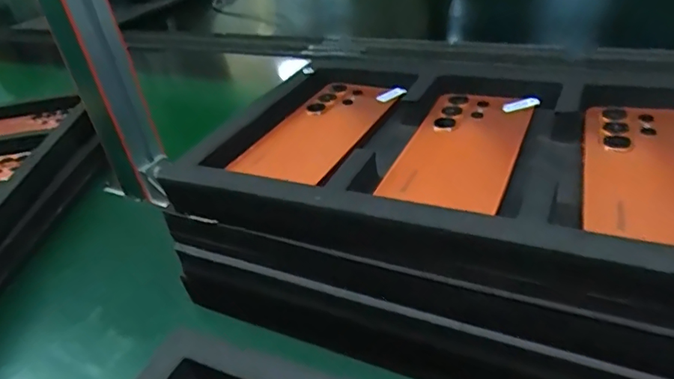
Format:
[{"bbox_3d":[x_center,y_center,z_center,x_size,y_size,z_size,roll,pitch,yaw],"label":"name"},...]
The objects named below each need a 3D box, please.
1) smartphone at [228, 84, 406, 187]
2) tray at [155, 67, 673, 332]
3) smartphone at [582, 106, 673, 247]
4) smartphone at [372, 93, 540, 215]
[{"bbox_3d":[-0.013,-0.051,0.421,0.075,0.006,0.151,17,45,26],"label":"smartphone"},{"bbox_3d":[0.136,-0.016,0.329,0.477,0.050,0.239,9,38,26],"label":"tray"},{"bbox_3d":[0.194,-0.015,0.310,0.076,0.009,0.150,7,38,23],"label":"smartphone"},{"bbox_3d":[0.089,-0.033,0.361,0.075,0.013,0.150,9,38,26],"label":"smartphone"}]

